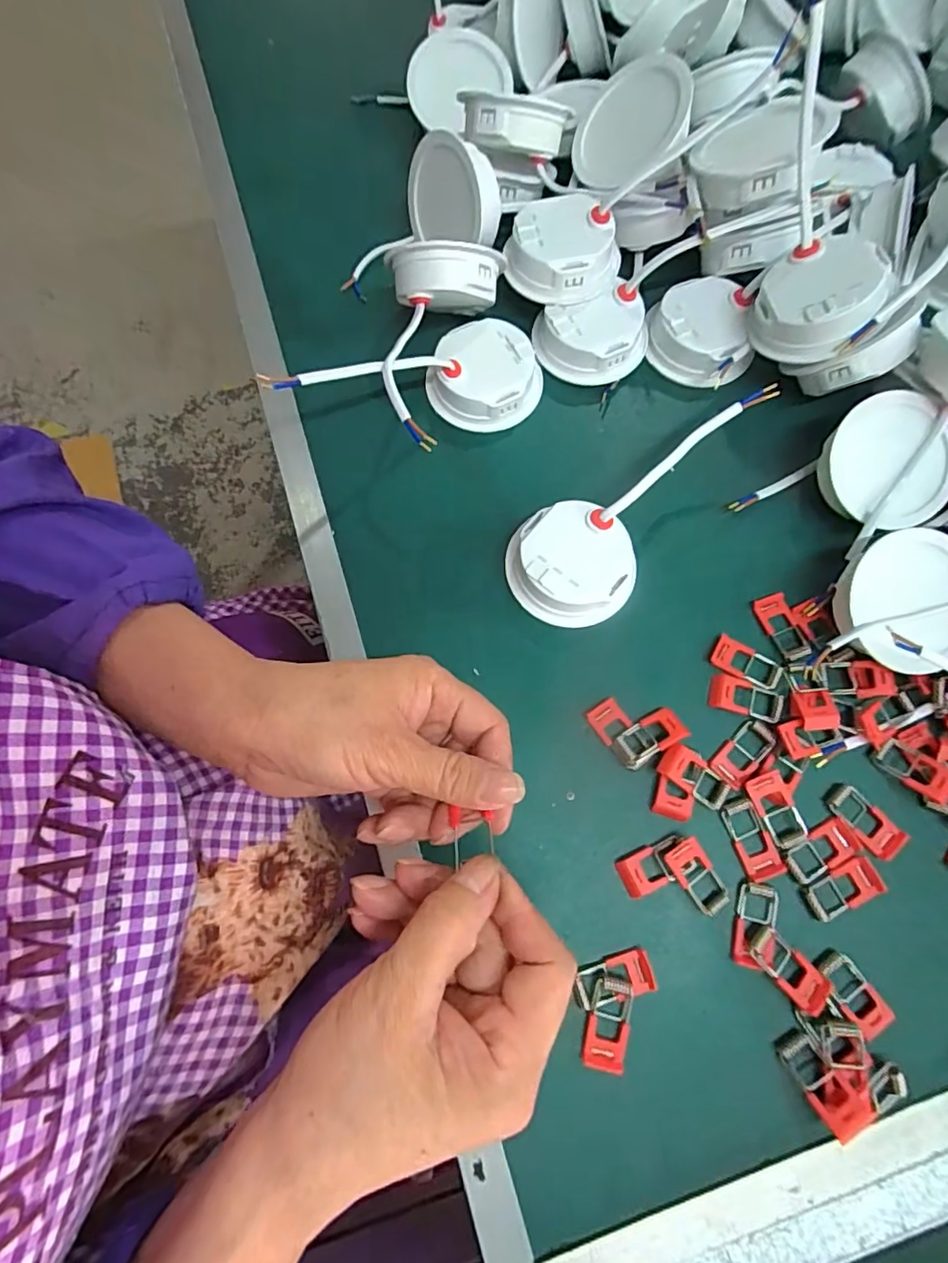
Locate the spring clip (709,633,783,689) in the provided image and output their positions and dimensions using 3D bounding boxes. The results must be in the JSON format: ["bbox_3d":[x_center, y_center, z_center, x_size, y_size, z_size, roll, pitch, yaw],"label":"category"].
[{"bbox_3d":[0.146,0.017,0.299,0.037,0.004,0.019,30,78,9],"label":"spring clip"}]

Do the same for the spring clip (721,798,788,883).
[{"bbox_3d":[0.137,0.103,0.275,0.018,0.004,0.038,-21,75,-4],"label":"spring clip"}]

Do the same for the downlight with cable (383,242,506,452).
[{"bbox_3d":[-0.016,-0.155,0.322,0.064,0.059,0.126,-1,75,1],"label":"downlight with cable"}]

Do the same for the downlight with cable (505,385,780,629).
[{"bbox_3d":[0.089,-0.072,0.301,0.168,0.027,0.065,-44,78,3],"label":"downlight with cable"}]

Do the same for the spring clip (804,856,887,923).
[{"bbox_3d":[0.178,0.124,0.268,0.036,0.004,0.018,-26,76,-5],"label":"spring clip"}]

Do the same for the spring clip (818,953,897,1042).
[{"bbox_3d":[0.175,0.167,0.254,0.019,0.008,0.036,-35,77,-8],"label":"spring clip"}]

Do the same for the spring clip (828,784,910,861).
[{"bbox_3d":[0.194,0.094,0.276,0.019,0.004,0.038,-41,77,-9],"label":"spring clip"}]

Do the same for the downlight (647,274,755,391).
[{"bbox_3d":[0.143,-0.189,0.349,0.066,0.025,0.058,22,77,7],"label":"downlight"}]

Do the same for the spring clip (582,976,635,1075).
[{"bbox_3d":[0.062,0.179,0.254,0.019,0.006,0.037,14,76,6],"label":"spring clip"}]

